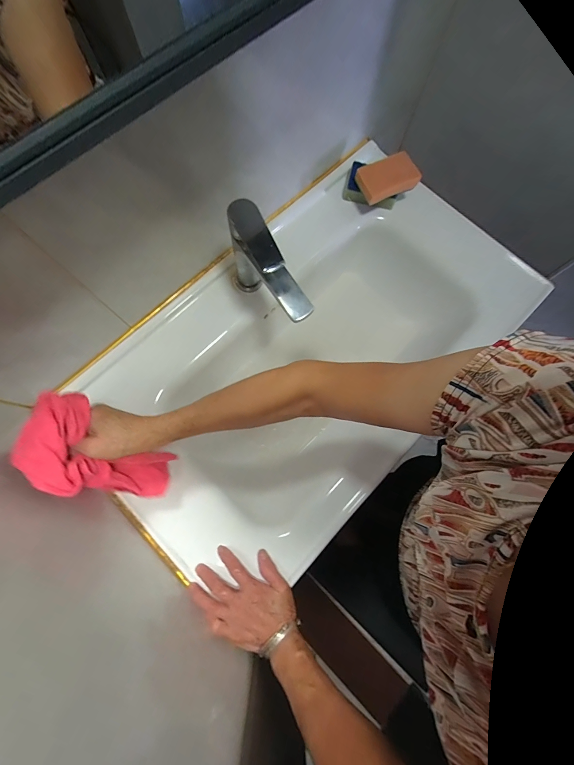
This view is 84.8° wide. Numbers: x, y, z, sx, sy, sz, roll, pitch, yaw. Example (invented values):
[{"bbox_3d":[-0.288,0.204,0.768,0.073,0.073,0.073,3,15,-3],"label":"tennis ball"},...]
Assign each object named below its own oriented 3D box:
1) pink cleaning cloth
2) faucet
[{"bbox_3d":[-0.223,0.095,0.385,0.081,0.194,0.061,-42,52,-9],"label":"pink cleaning cloth"},{"bbox_3d":[-0.026,-0.152,0.482,0.045,0.186,0.174,-34,79,-7],"label":"faucet"}]

